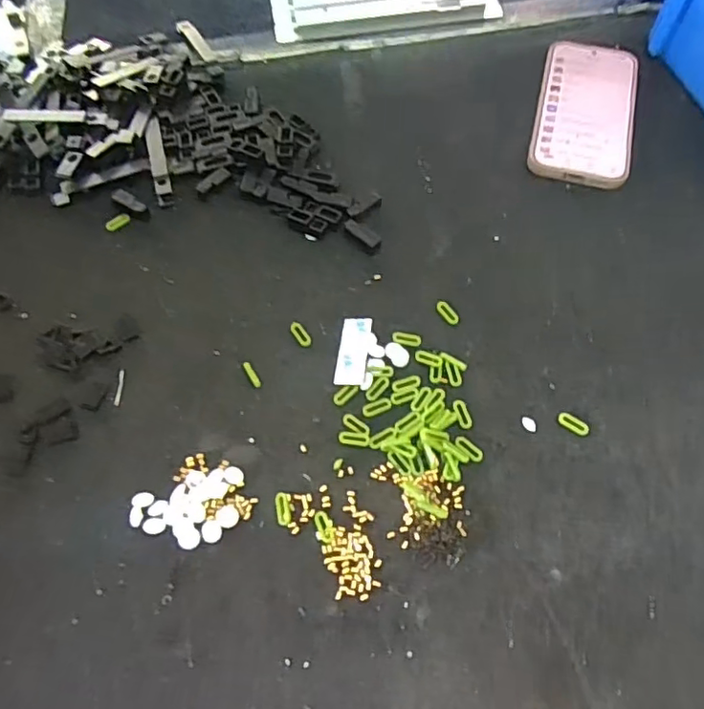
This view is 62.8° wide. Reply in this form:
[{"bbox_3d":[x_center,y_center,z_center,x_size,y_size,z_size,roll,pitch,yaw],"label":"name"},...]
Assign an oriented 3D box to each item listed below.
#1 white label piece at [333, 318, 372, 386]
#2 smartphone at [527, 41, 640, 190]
[{"bbox_3d":[0.001,-0.003,0.392,0.020,0.004,0.051,8,64,4],"label":"white label piece"},{"bbox_3d":[0.199,-0.207,0.490,0.080,0.010,0.159,13,64,7],"label":"smartphone"}]

